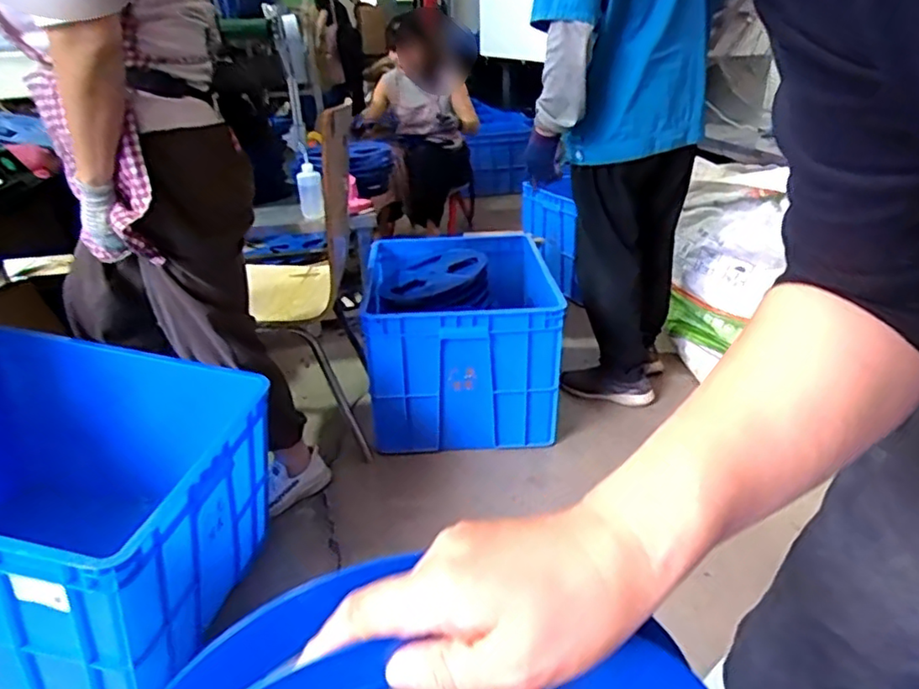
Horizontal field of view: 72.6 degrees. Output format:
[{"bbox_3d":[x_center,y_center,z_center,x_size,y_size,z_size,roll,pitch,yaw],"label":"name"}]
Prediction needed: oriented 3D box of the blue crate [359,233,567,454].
[{"bbox_3d":[0.003,-0.026,1.757,0.474,0.385,0.598,-4,25,-2],"label":"blue crate"}]

